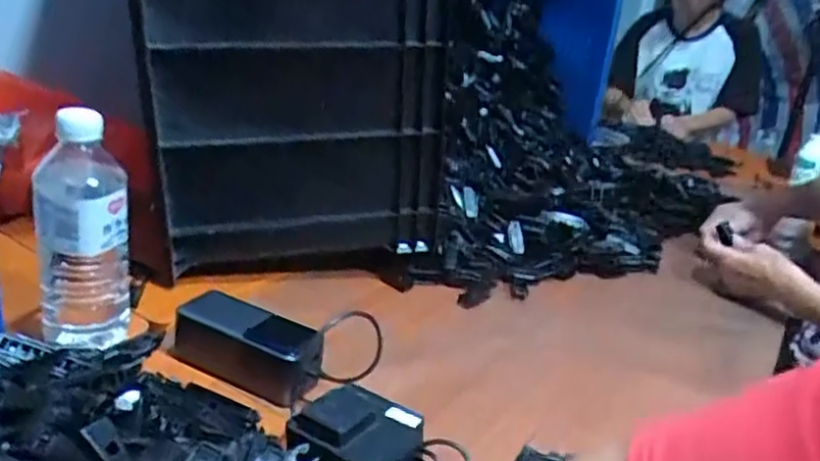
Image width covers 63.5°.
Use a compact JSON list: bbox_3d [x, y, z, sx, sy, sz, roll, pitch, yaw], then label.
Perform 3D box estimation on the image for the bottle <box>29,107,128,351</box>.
[{"bbox_3d":[-0.286,0.003,0.580,0.072,0.215,0.085,-4,24,-24],"label":"bottle"}]

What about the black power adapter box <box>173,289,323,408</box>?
[{"bbox_3d":[-0.136,0.102,0.578,0.142,0.049,0.053,17,24,23],"label":"black power adapter box"}]

